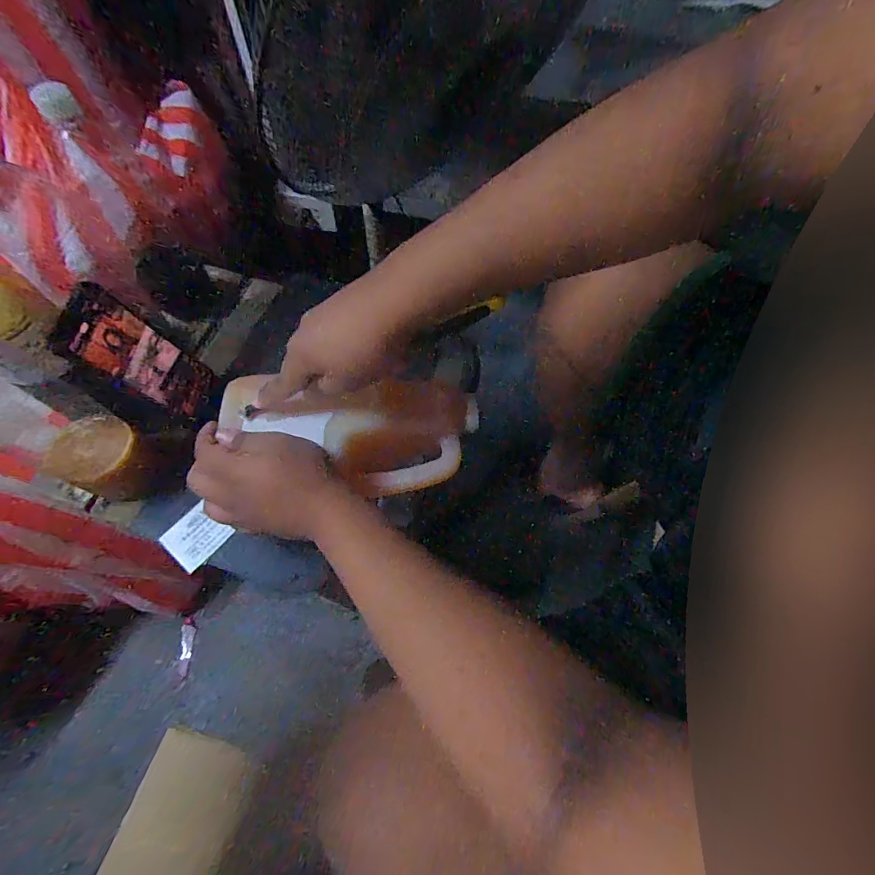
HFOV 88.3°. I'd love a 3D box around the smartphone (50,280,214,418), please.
[{"bbox_3d":[-0.306,-0.080,0.474,0.015,0.163,0.076,-4,64,22],"label":"smartphone"}]

